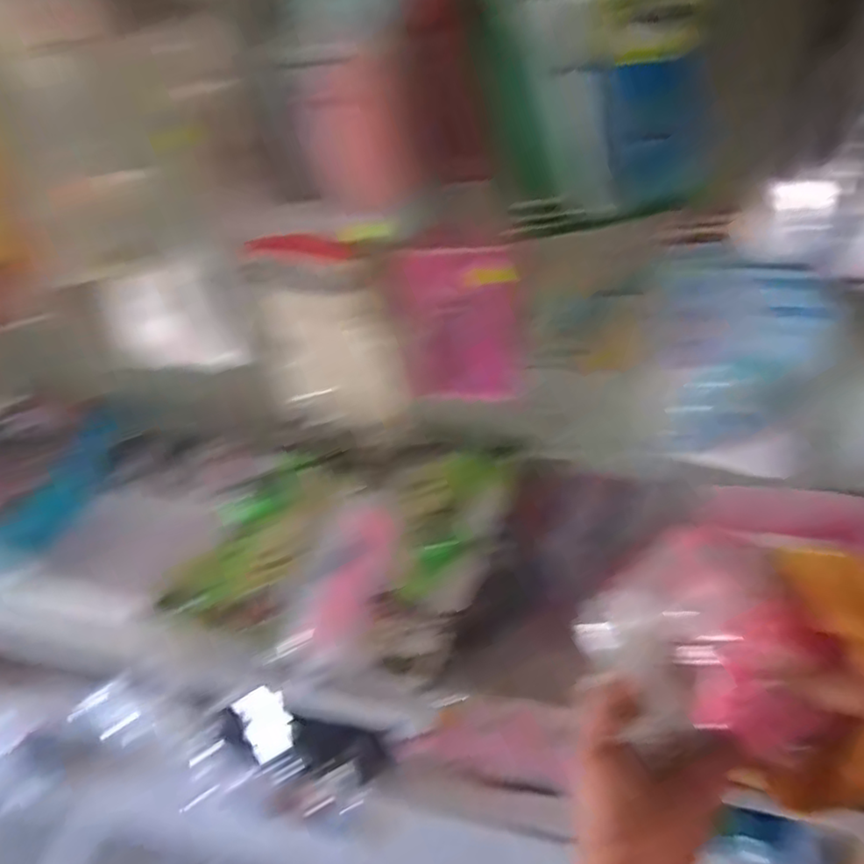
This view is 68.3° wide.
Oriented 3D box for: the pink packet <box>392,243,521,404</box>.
[{"bbox_3d":[0.027,-0.088,0.590,0.108,0.188,0.024,-2,53,8],"label":"pink packet"}]

